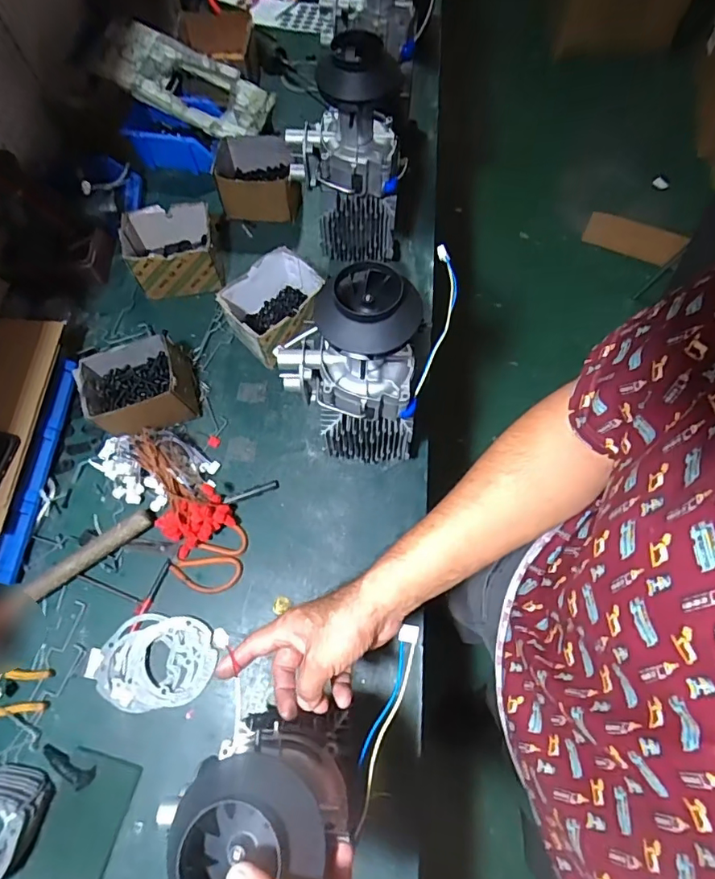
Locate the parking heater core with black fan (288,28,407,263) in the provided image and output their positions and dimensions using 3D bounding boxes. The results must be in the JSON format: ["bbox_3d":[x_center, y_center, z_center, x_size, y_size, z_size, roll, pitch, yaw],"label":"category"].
[{"bbox_3d":[-0.018,-0.410,0.743,0.157,0.289,0.119,-3,68,1],"label":"parking heater core with black fan"}]

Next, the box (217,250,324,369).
[{"bbox_3d":[-0.128,-0.206,0.813,0.147,0.097,0.128,-33,71,-11],"label":"box"}]

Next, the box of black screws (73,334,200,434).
[{"bbox_3d":[-0.327,-0.079,0.768,0.144,0.091,0.137,-18,69,-5],"label":"box of black screws"}]

